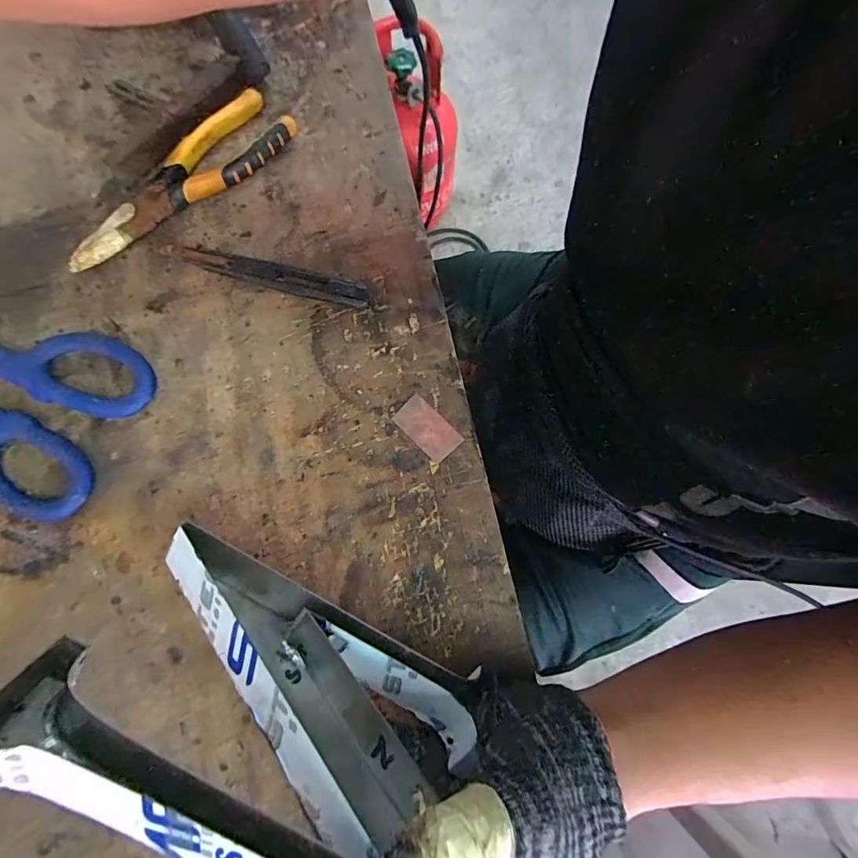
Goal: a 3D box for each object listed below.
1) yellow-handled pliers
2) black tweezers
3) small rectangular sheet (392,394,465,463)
[{"bbox_3d":[-0.186,-0.185,0.334,0.186,0.019,0.050,-42,81,-10],"label":"yellow-handled pliers"},{"bbox_3d":[-0.117,-0.112,0.321,0.152,0.012,0.023,12,77,2],"label":"black tweezers"},{"bbox_3d":[-0.001,-0.001,0.301,0.044,0.004,0.025,44,79,9],"label":"small rectangular sheet"}]

